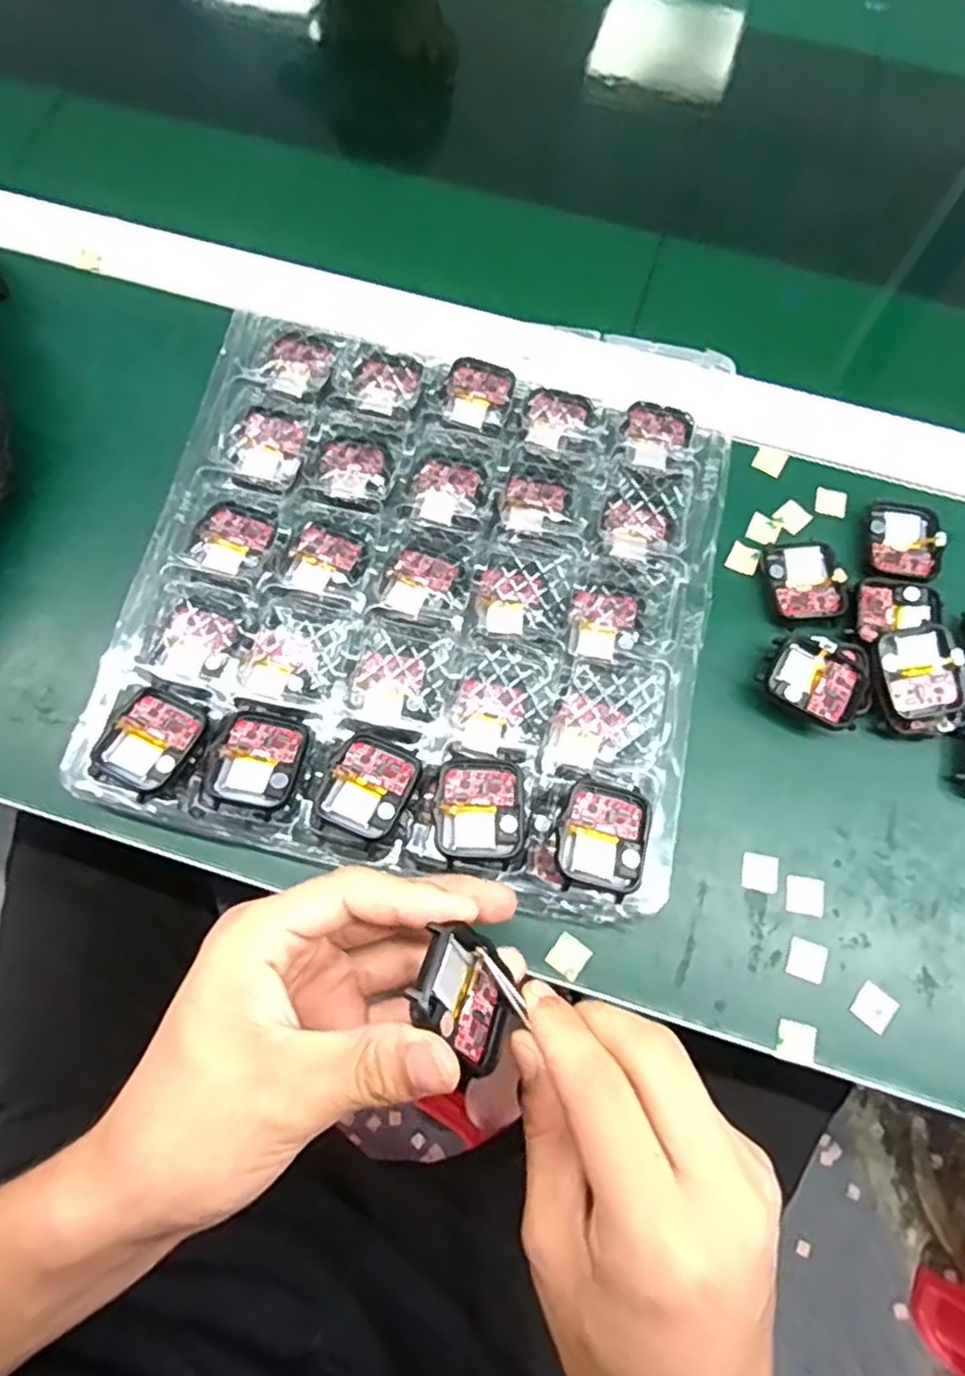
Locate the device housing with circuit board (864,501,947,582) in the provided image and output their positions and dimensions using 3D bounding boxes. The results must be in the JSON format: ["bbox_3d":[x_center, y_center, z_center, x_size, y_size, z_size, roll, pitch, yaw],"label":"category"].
[{"bbox_3d":[0.219,-0.076,0.373,0.036,0.011,0.048,16,75,3],"label":"device housing with circuit board"}]

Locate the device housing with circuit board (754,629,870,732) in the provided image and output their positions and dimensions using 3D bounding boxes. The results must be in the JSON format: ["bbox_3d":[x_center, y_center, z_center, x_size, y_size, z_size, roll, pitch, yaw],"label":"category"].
[{"bbox_3d":[0.161,-0.005,0.345,0.050,0.014,0.046,29,76,7],"label":"device housing with circuit board"}]

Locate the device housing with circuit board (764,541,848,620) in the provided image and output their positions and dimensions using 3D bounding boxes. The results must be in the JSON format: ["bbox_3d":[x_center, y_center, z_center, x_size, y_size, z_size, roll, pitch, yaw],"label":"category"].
[{"bbox_3d":[0.165,-0.055,0.365,0.034,0.008,0.043,-3,75,-2],"label":"device housing with circuit board"}]

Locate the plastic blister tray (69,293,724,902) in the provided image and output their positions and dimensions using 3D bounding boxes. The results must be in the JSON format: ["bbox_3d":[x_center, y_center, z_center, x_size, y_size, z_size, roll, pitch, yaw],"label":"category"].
[{"bbox_3d":[-0.023,-0.065,0.352,0.267,0.028,0.299,12,75,2],"label":"plastic blister tray"}]

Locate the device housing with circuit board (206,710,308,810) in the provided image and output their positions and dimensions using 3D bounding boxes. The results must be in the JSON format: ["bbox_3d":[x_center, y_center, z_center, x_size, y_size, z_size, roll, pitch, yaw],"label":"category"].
[{"bbox_3d":[-0.098,0.032,0.321,0.037,0.015,0.041,11,75,2],"label":"device housing with circuit board"}]

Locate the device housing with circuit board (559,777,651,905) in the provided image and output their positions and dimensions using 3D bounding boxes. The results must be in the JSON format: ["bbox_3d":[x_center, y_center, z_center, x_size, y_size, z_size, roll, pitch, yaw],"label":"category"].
[{"bbox_3d":[0.052,0.063,0.303,0.035,0.005,0.046,14,74,1],"label":"device housing with circuit board"}]

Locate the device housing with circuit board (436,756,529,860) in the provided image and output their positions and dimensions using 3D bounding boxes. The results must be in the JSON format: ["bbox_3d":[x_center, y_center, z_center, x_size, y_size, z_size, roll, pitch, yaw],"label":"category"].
[{"bbox_3d":[0.000,0.053,0.314,0.037,0.018,0.042,3,75,0],"label":"device housing with circuit board"}]

